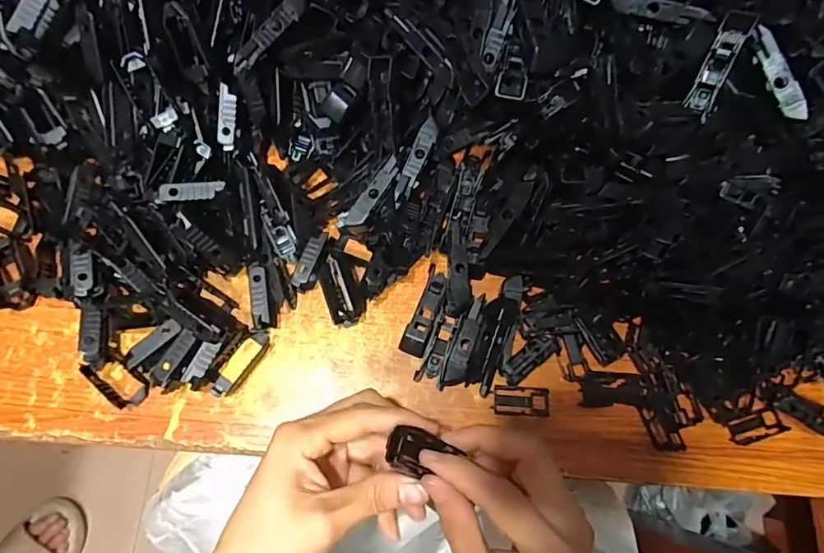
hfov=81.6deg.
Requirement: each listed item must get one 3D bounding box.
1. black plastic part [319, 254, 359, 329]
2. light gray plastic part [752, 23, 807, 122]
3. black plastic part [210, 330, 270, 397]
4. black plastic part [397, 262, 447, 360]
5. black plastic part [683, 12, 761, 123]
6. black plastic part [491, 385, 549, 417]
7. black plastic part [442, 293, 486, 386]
[{"bbox_3d":[-0.056,0.010,0.352,0.018,0.010,0.056,-19,75,-8],"label":"black plastic part"},{"bbox_3d":[0.232,-0.127,0.303,0.007,0.013,0.062,-28,91,-9],"label":"light gray plastic part"},{"bbox_3d":[-0.120,0.061,0.336,0.019,0.005,0.054,33,74,7],"label":"black plastic part"},{"bbox_3d":[0.011,0.024,0.347,0.018,0.015,0.068,20,73,3],"label":"black plastic part"},{"bbox_3d":[0.200,-0.138,0.314,0.017,0.015,0.065,20,106,3],"label":"black plastic part"},{"bbox_3d":[0.077,0.087,0.333,0.041,0.008,0.019,4,73,-2],"label":"black plastic part"},{"bbox_3d":[0.039,0.046,0.339,0.018,0.017,0.064,19,73,3],"label":"black plastic part"}]

